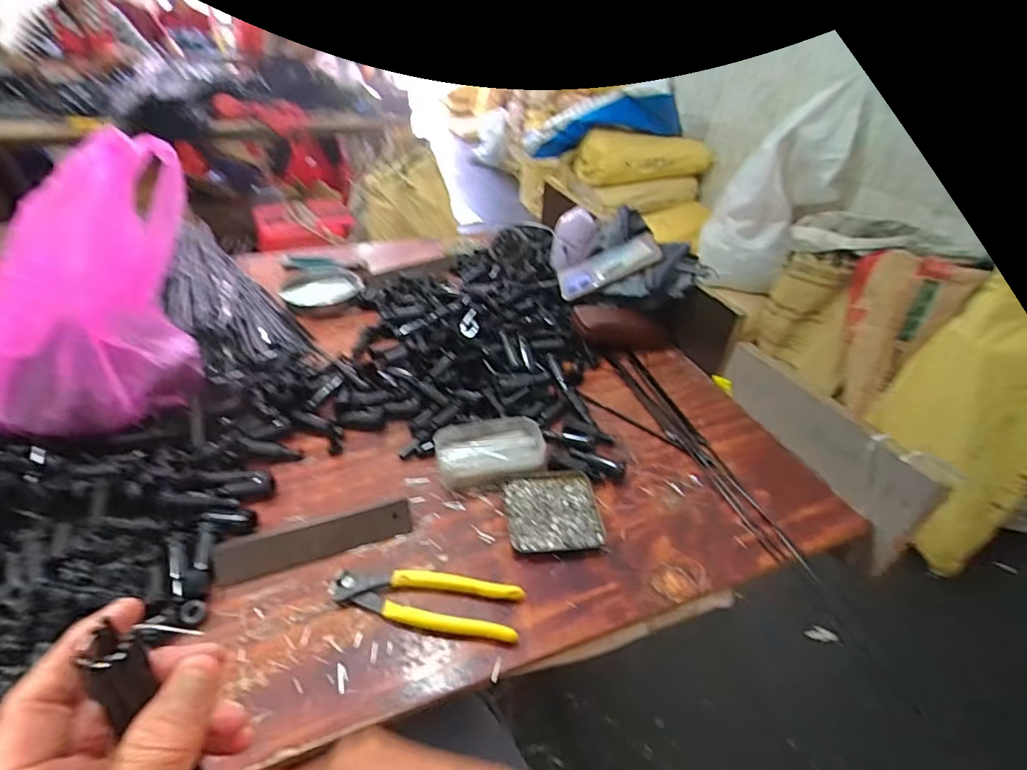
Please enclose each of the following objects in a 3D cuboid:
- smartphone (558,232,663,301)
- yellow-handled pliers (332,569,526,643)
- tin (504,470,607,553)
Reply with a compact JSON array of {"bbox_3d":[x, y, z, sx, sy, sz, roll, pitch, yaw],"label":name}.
[{"bbox_3d":[0.151,-0.193,0.794,0.165,0.015,0.086,-22,48,22],"label":"smartphone"},{"bbox_3d":[-0.077,0.191,0.436,0.165,0.011,0.048,6,38,5],"label":"yellow-handled pliers"},{"bbox_3d":[0.042,0.133,0.522,0.096,0.011,0.092,-3,38,-7],"label":"tin"}]

